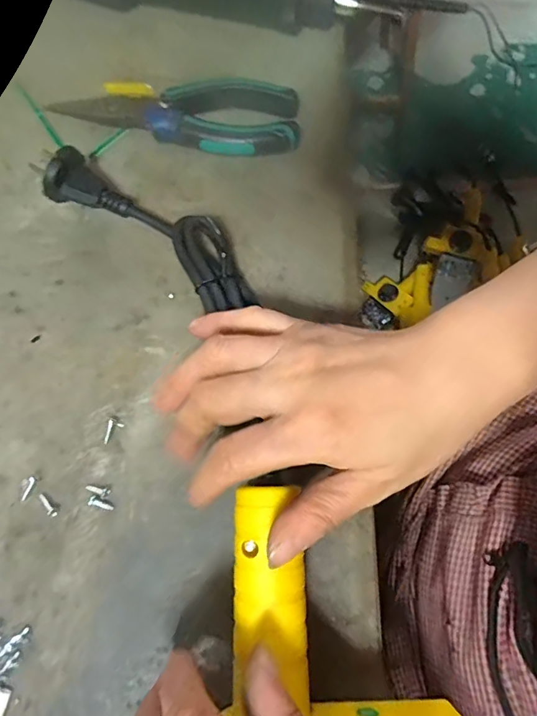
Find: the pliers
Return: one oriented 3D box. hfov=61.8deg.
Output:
[{"bbox_3d":[-0.059,-0.155,0.292,0.154,0.021,0.047,3,75,-1],"label":"pliers"}]

